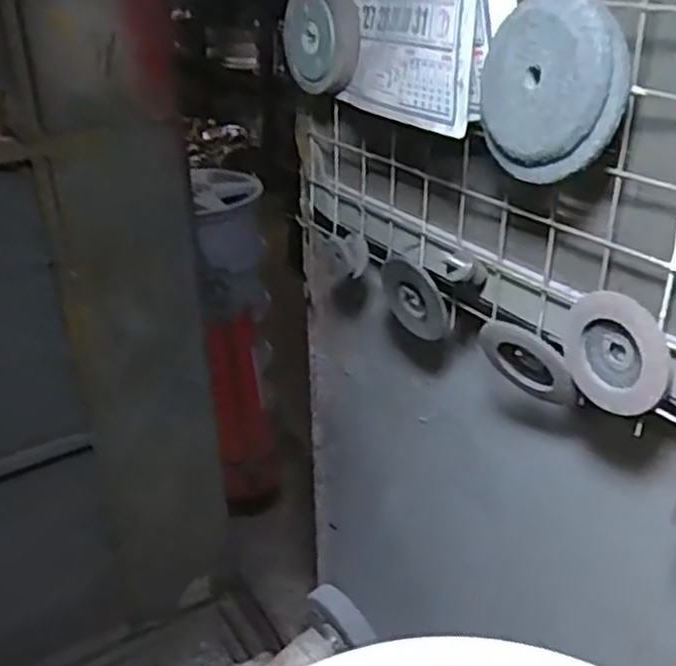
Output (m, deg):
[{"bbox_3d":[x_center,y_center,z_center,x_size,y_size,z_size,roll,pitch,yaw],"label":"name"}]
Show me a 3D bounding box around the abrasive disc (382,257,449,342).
[{"bbox_3d":[0.085,-0.031,0.808,0.015,0.092,0.099,-35,38,-23],"label":"abrasive disc"}]

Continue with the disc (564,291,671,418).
[{"bbox_3d":[0.215,0.016,0.593,0.013,0.095,0.091,-19,33,-30],"label":"disc"}]

